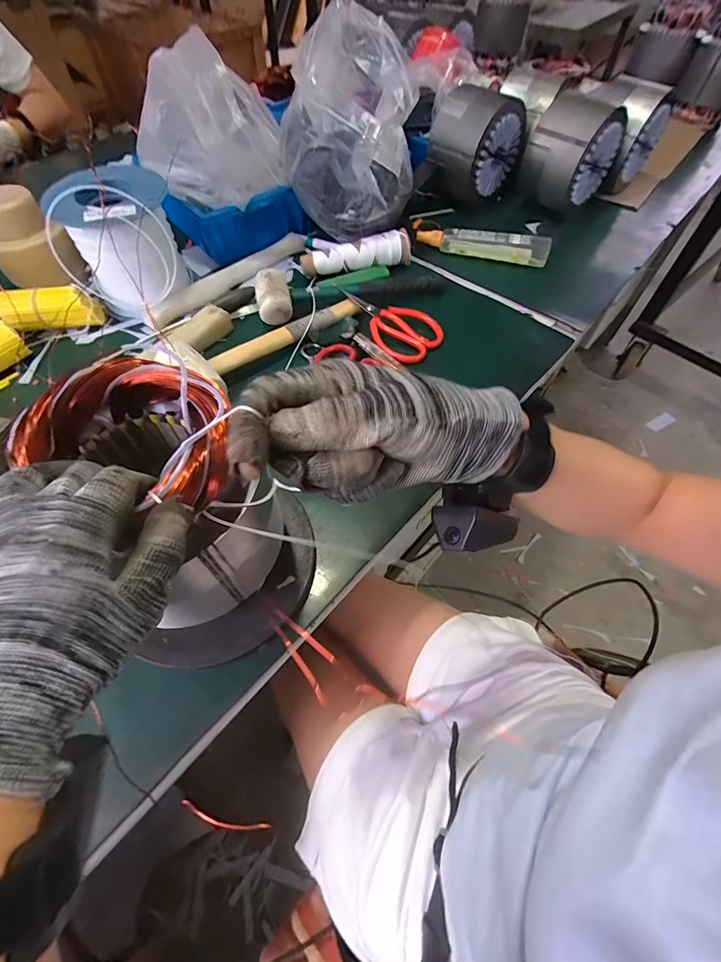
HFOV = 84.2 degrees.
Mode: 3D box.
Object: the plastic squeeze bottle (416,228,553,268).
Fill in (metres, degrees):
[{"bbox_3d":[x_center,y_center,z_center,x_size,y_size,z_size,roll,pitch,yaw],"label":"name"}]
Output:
[{"bbox_3d":[0.207,-0.401,0.671,0.216,0.038,0.033,12,58,7],"label":"plastic squeeze bottle"}]

